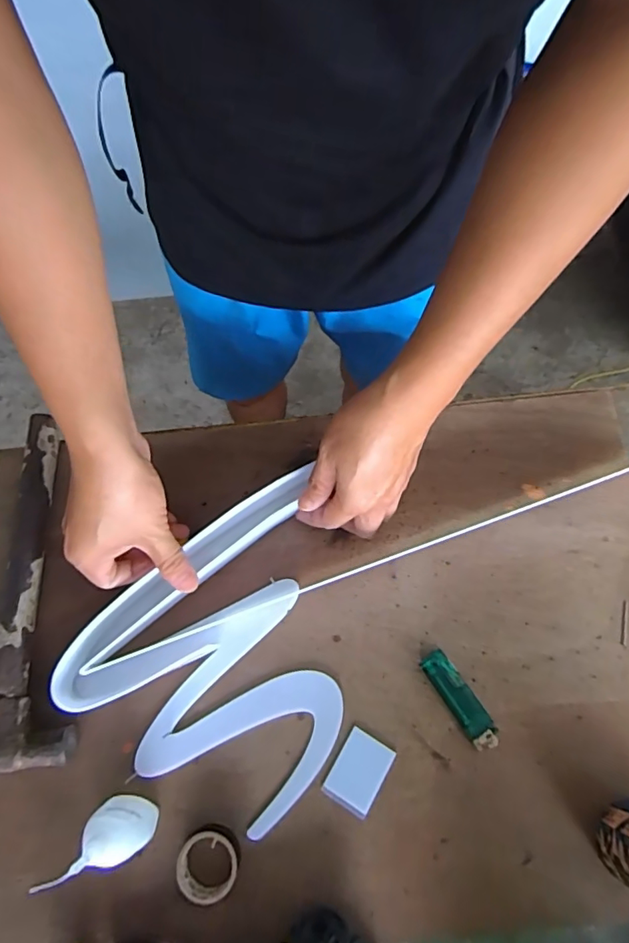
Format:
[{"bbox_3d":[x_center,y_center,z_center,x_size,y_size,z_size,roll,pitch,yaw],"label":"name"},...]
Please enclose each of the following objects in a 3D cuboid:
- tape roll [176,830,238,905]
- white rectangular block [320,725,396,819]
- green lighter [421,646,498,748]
[{"bbox_3d":[-0.079,0.292,0.388,0.044,0.018,0.044,-1,69,2],"label":"tape roll"},{"bbox_3d":[0.035,0.237,0.414,0.039,0.004,0.054,29,73,12],"label":"white rectangular block"},{"bbox_3d":[0.118,0.185,0.427,0.023,0.013,0.078,-31,72,-9],"label":"green lighter"}]

